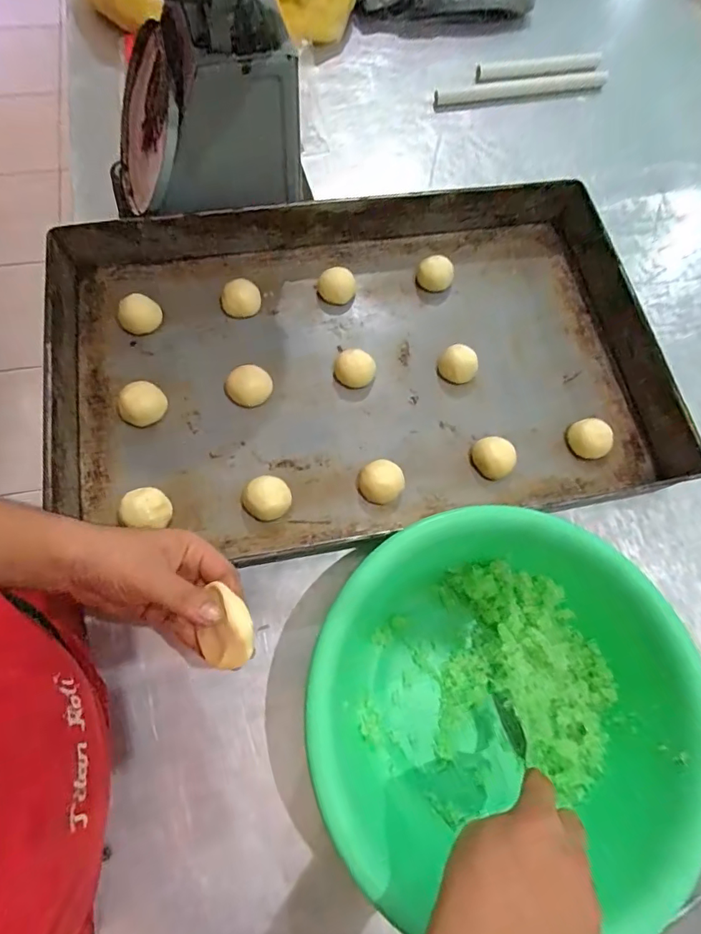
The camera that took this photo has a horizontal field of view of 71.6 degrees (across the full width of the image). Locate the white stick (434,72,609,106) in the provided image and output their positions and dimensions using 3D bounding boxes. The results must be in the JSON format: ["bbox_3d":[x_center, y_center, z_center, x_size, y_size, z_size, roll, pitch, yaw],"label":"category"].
[{"bbox_3d":[0.266,-0.590,0.761,0.273,0.019,0.028,-8,71,-4],"label":"white stick"}]

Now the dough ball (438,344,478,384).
[{"bbox_3d":[0.130,-0.123,0.590,0.045,0.032,0.039,33,73,9],"label":"dough ball"}]

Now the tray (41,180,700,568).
[{"bbox_3d":[0.014,-0.128,0.568,0.676,0.063,0.422,-10,72,-5],"label":"tray"}]

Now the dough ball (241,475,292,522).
[{"bbox_3d":[-0.089,0.033,0.517,0.047,0.032,0.045,1,71,-1],"label":"dough ball"}]

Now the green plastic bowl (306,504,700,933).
[{"bbox_3d":[0.120,0.203,0.420,0.300,0.113,0.298,1,71,-1],"label":"green plastic bowl"}]

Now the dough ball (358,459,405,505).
[{"bbox_3d":[0.034,0.017,0.532,0.047,0.029,0.043,1,71,-1],"label":"dough ball"}]

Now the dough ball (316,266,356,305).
[{"bbox_3d":[-0.017,-0.228,0.616,0.043,0.029,0.040,1,71,-1],"label":"dough ball"}]

